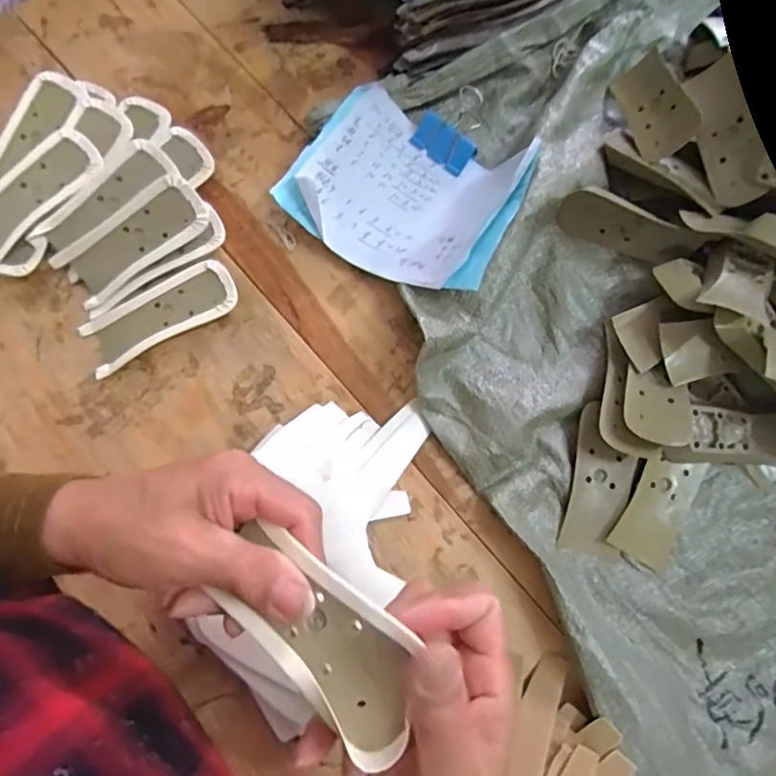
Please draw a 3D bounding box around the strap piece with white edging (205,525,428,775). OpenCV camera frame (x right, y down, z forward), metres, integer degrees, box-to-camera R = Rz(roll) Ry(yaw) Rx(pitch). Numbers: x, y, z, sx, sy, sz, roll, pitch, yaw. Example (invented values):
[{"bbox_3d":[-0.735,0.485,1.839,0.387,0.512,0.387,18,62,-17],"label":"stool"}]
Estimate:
[{"bbox_3d":[-0.029,0.101,0.221,0.095,0.020,0.044,37,77,9],"label":"strap piece with white edging"}]

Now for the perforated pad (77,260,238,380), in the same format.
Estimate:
[{"bbox_3d":[-0.171,-0.055,0.401,0.116,0.017,0.045,-26,76,-8],"label":"perforated pad"}]

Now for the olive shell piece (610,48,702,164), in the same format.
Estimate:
[{"bbox_3d":[0.214,-0.229,0.430,0.008,0.046,0.103,11,56,-28],"label":"olive shell piece"}]

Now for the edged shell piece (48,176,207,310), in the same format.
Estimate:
[{"bbox_3d":[-0.192,-0.111,0.400,0.115,0.007,0.044,-32,105,3],"label":"edged shell piece"}]

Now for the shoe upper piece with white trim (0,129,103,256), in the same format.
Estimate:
[{"bbox_3d":[-0.269,-0.147,0.398,0.115,0.013,0.041,-42,78,-11],"label":"shoe upper piece with white trim"}]

